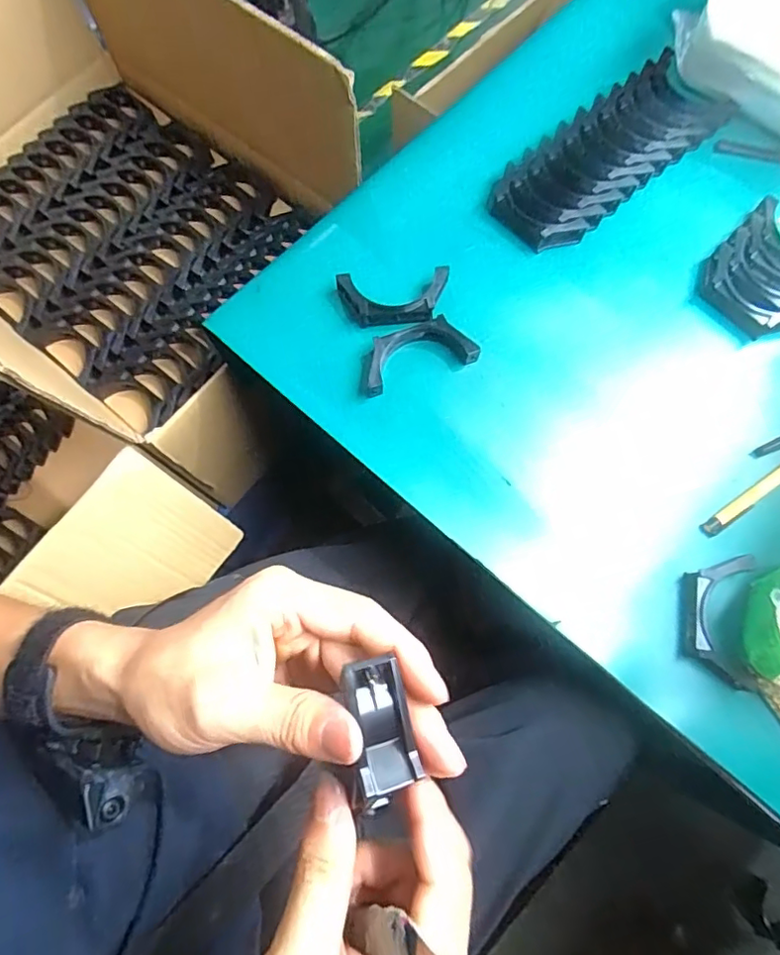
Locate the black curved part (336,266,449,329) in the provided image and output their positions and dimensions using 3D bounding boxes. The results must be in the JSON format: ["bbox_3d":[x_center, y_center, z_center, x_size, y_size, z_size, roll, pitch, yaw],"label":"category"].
[{"bbox_3d":[0.005,-0.148,0.464,0.092,0.022,0.046,-9,75,-2],"label":"black curved part"}]

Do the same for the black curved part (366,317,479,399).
[{"bbox_3d":[0.021,-0.100,0.452,0.094,0.018,0.041,-19,75,-5],"label":"black curved part"}]

